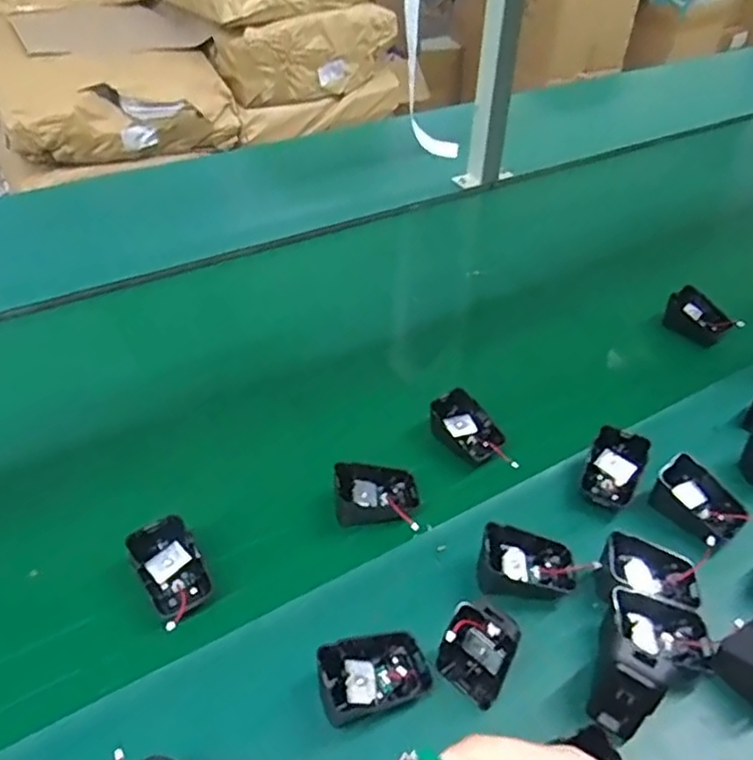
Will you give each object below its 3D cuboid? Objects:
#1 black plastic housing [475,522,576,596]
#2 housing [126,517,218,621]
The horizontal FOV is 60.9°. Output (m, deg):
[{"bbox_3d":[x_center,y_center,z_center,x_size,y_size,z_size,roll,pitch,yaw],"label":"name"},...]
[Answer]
[{"bbox_3d":[0.108,0.133,0.468,0.071,0.036,0.050,8,42,8],"label":"black plastic housing"},{"bbox_3d":[-0.148,0.137,0.467,0.042,0.032,0.072,-29,75,-16],"label":"housing"}]

